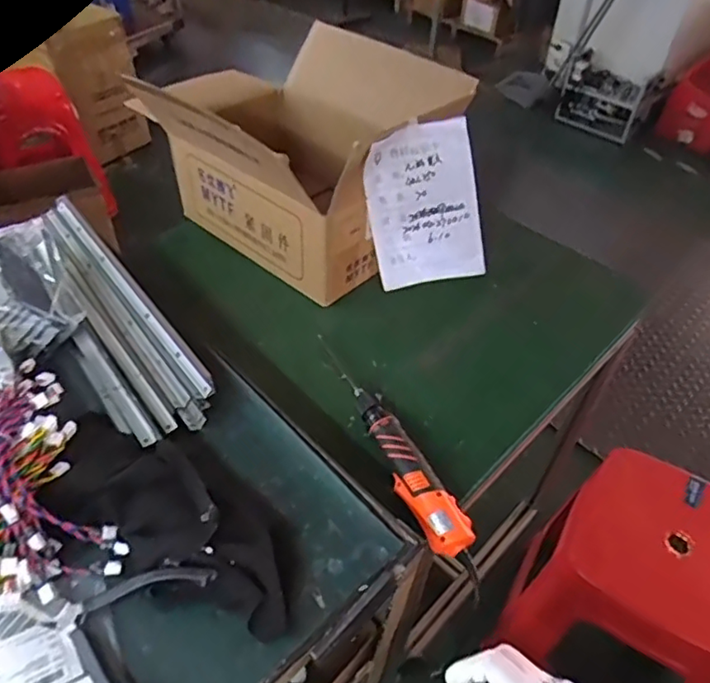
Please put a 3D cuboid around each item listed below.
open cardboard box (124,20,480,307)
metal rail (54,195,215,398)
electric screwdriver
[{"bbox_3d":[-0.079,-0.300,0.962,0.449,0.260,0.377,33,52,26],"label":"open cardboard box"},{"bbox_3d":[-0.304,-0.078,0.786,0.026,0.026,0.439,-29,53,-28],"label":"metal rail"},{"bbox_3d":[0.037,0.108,0.733,0.045,0.030,0.341,-18,49,-20],"label":"electric screwdriver"}]

